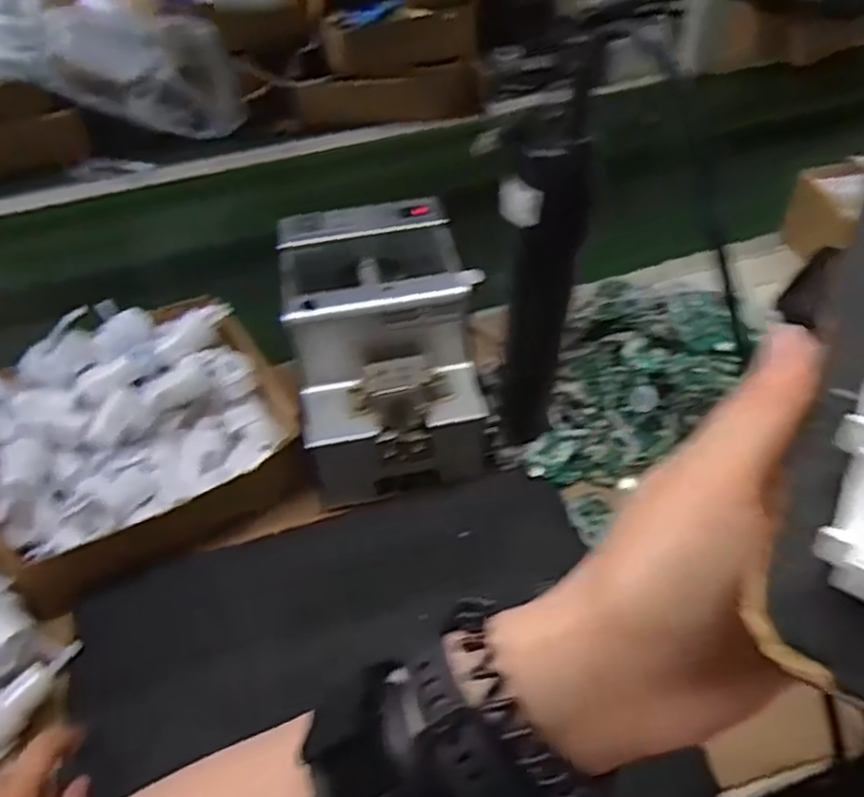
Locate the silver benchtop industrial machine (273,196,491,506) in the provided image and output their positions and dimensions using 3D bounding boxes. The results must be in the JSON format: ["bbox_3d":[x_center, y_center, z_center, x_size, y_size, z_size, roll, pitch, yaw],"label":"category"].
[{"bbox_3d":[-0.037,-0.042,0.520,0.125,0.128,0.171,-10,46,-6],"label":"silver benchtop industrial machine"}]

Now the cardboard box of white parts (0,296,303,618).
[{"bbox_3d":[-0.225,0.022,0.522,0.224,0.078,0.199,-33,53,-26],"label":"cardboard box of white parts"}]

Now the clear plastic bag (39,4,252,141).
[{"bbox_3d":[-0.360,-0.408,0.875,0.211,0.140,0.123,-15,47,-11],"label":"clear plastic bag"}]

